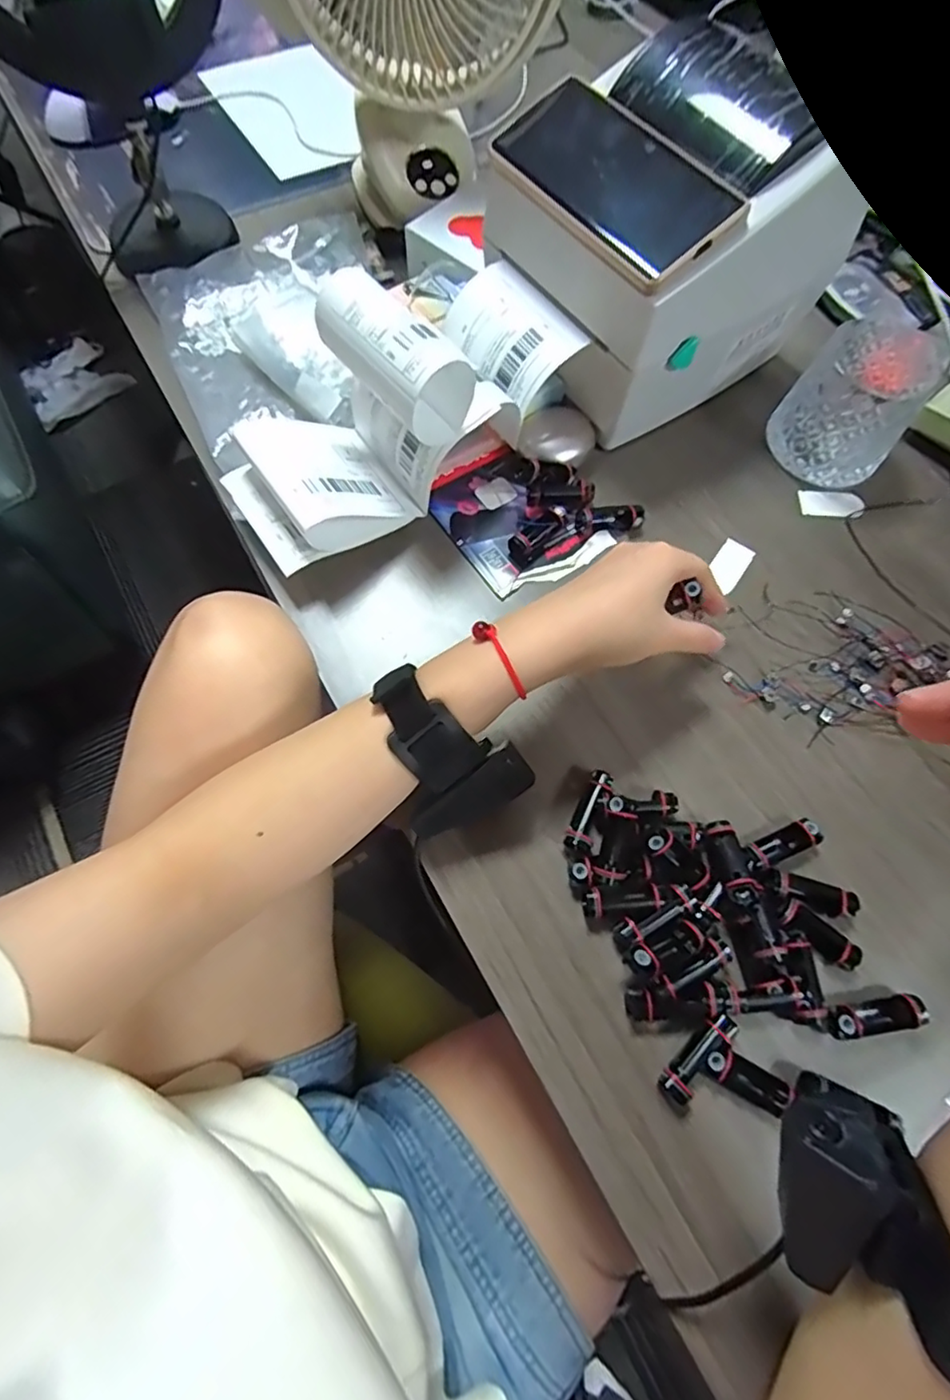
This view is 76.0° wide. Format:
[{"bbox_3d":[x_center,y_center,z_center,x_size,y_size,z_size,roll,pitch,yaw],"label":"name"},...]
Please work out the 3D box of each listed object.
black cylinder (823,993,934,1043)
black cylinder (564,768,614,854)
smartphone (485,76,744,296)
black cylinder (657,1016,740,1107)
[{"bbox_3d":[0.215,0.171,0.326,0.054,0.012,0.018,-8,70,-5],"label":"black cylinder"},{"bbox_3d":[0.069,0.067,0.366,0.015,0.012,0.053,26,71,7],"label":"black cylinder"},{"bbox_3d":[0.083,-0.314,0.367,0.073,0.008,0.150,-41,80,2],"label":"smartphone"},{"bbox_3d":[0.117,0.186,0.319,0.050,0.015,0.014,-42,76,-16],"label":"black cylinder"}]

